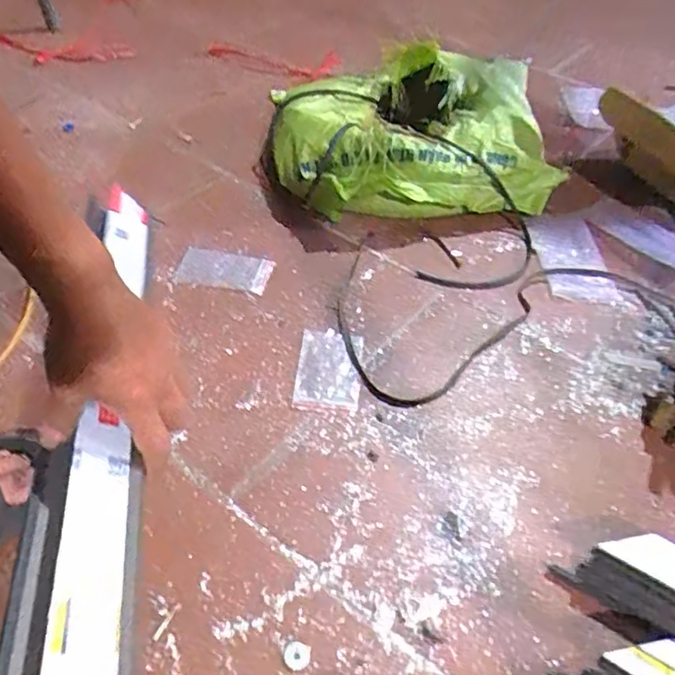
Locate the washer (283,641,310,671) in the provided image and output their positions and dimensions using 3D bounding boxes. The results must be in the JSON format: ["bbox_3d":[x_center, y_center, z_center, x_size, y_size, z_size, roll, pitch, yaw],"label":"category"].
[{"bbox_3d":[-0.032,0.250,0.479,0.020,0.004,0.021,3,45,-3],"label":"washer"}]

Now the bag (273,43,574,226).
[{"bbox_3d":[0.114,-0.328,0.962,0.432,0.161,0.319,-3,45,-8],"label":"bag"}]

